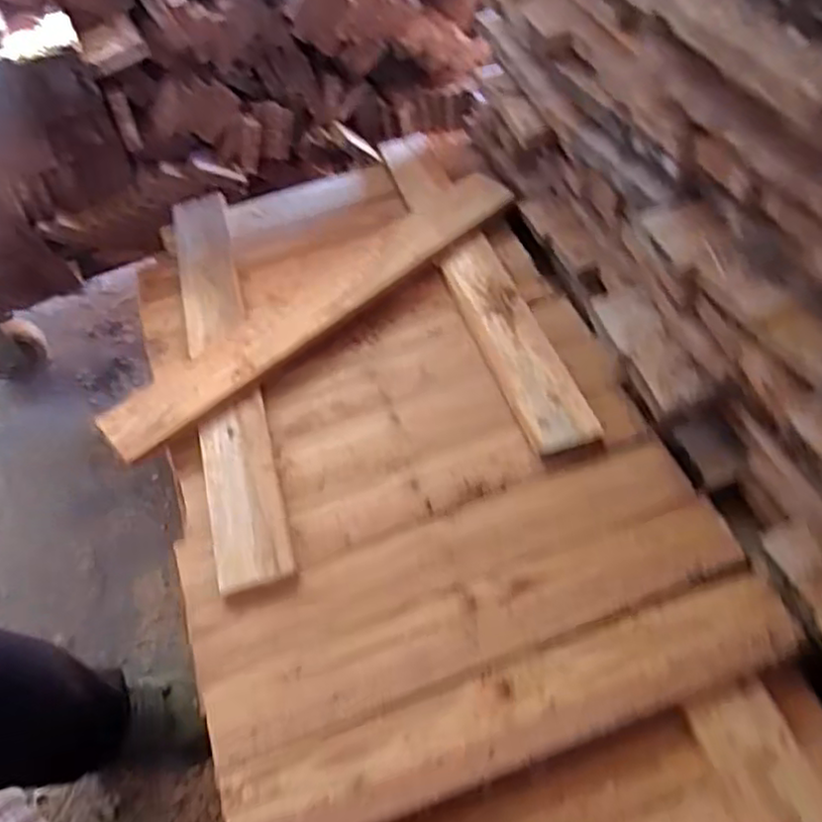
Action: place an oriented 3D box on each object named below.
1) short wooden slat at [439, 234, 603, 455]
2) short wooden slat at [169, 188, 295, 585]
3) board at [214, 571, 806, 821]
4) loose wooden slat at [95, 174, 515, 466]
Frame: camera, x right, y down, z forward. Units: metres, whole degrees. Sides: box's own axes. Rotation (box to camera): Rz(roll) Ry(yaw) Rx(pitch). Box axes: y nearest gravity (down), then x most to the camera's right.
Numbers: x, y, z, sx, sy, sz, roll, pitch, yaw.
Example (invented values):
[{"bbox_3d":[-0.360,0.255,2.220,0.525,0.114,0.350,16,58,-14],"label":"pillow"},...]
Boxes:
[{"bbox_3d":[0.114,-0.083,0.759,0.069,0.027,0.315,-16,55,-7],"label":"short wooden slat"},{"bbox_3d":[-0.222,-0.061,0.770,0.074,0.030,0.575,-15,55,-6],"label":"short wooden slat"},{"bbox_3d":[0.087,0.248,0.545,0.485,0.023,0.077,-17,55,-8],"label":"board"},{"bbox_3d":[-0.105,-0.131,0.791,0.562,0.024,0.092,-39,55,-20],"label":"loose wooden slat"}]

